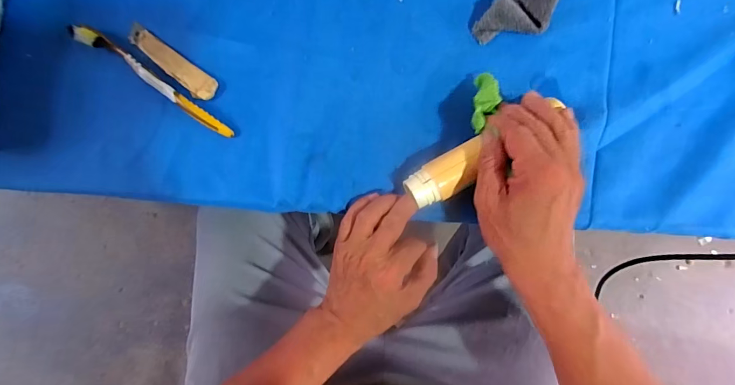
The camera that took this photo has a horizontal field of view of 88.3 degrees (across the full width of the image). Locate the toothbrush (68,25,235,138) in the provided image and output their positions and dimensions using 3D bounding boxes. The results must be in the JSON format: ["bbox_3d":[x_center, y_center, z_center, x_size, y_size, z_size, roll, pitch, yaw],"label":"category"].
[{"bbox_3d":[-0.203,-0.106,0.360,0.180,0.016,0.017,33,83,5],"label":"toothbrush"}]

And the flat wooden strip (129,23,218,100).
[{"bbox_3d":[-0.192,-0.127,0.370,0.107,0.005,0.024,36,84,5],"label":"flat wooden strip"}]

